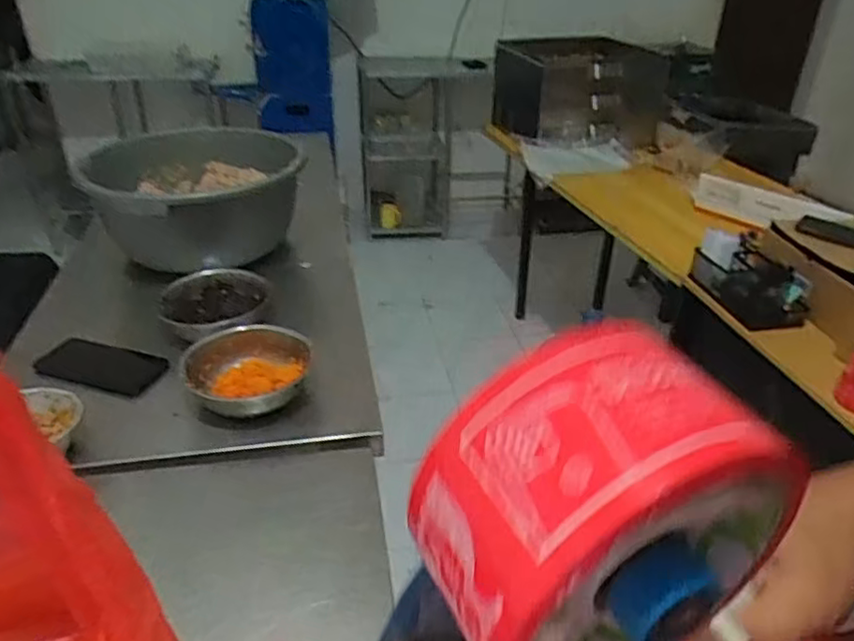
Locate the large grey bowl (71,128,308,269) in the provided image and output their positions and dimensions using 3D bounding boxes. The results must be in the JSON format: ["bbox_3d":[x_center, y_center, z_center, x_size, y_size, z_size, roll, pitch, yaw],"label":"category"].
[{"bbox_3d":[-0.390,-0.202,1.127,0.348,0.163,0.343,-1,32,-4],"label":"large grey bowl"}]

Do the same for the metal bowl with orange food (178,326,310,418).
[{"bbox_3d":[-0.225,0.061,0.812,0.145,0.043,0.136,1,32,-1],"label":"metal bowl with orange food"}]

